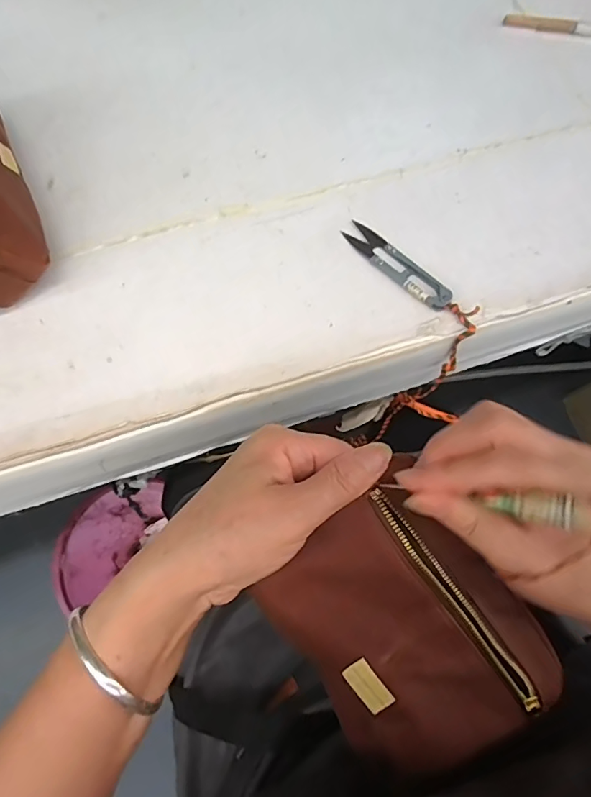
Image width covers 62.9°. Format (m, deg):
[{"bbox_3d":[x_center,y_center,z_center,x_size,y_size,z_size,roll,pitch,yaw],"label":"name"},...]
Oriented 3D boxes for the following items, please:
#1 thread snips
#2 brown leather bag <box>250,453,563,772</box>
[{"bbox_3d":[0.078,-0.105,0.377,0.024,0.009,0.102,-39,75,-13],"label":"thread snips"},{"bbox_3d":[0.059,0.126,0.252,0.112,0.023,0.150,-40,95,-2],"label":"brown leather bag"}]

